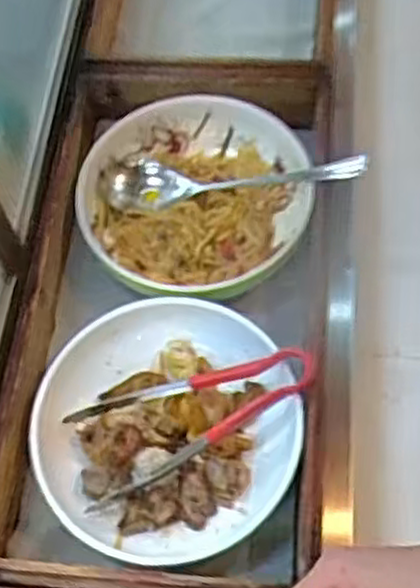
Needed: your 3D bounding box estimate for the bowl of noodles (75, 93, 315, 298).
[{"bbox_3d":[-0.024,-0.101,0.813,0.240,0.059,0.235,-1,61,2],"label":"bowl of noodles"}]

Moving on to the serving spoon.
[{"bbox_3d":[0.021,-0.126,0.804,0.278,0.053,0.066,3,61,4],"label":"serving spoon"}]

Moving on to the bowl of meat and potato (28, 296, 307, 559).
[{"bbox_3d":[-0.041,0.122,0.700,0.233,0.071,0.223,-1,61,2],"label":"bowl of meat and potato"}]

